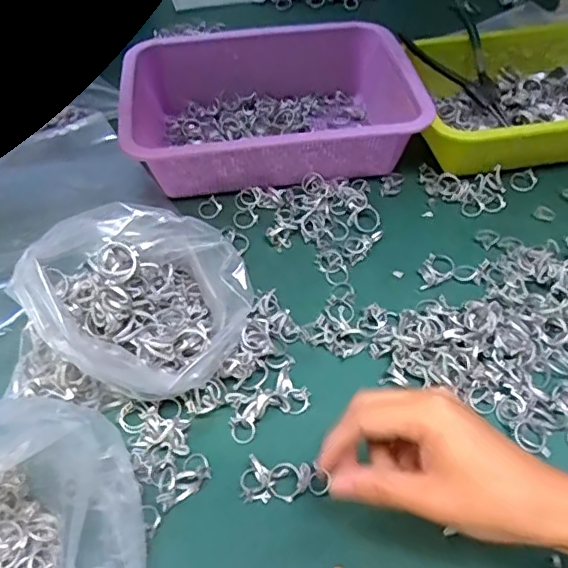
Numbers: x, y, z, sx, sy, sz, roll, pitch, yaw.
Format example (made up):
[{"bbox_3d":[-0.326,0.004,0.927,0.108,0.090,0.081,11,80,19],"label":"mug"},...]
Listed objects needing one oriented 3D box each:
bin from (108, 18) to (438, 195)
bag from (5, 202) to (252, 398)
[{"bbox_3d":[-0.012,-0.197,0.627,0.290,0.077,0.218,-7,49,-4],"label":"bin"},{"bbox_3d":[-0.100,0.015,0.428,0.128,0.111,0.154,22,53,20],"label":"bag"}]

